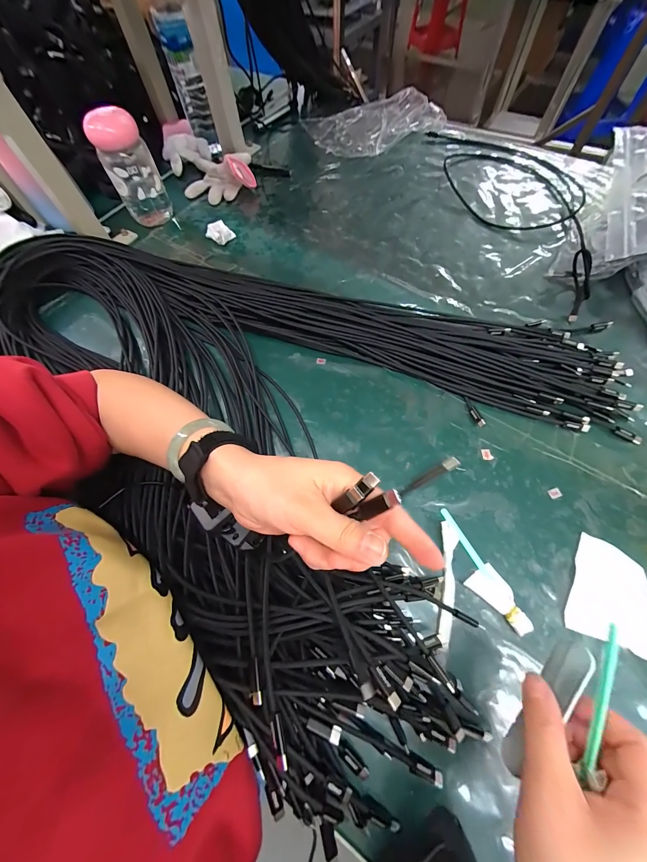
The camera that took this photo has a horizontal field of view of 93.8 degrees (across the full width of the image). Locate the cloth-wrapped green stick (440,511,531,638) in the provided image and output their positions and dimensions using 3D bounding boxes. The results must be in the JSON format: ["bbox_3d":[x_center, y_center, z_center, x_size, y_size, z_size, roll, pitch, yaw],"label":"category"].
[{"bbox_3d":[0.145,0.129,0.283,0.030,0.015,0.116,-26,67,-10],"label":"cloth-wrapped green stick"}]

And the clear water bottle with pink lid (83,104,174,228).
[{"bbox_3d":[-0.279,-0.376,0.445,0.069,0.126,0.065,-20,66,-8],"label":"clear water bottle with pink lid"}]

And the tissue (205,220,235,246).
[{"bbox_3d":[-0.162,-0.312,0.474,0.031,0.021,0.028,25,69,13],"label":"tissue"}]

